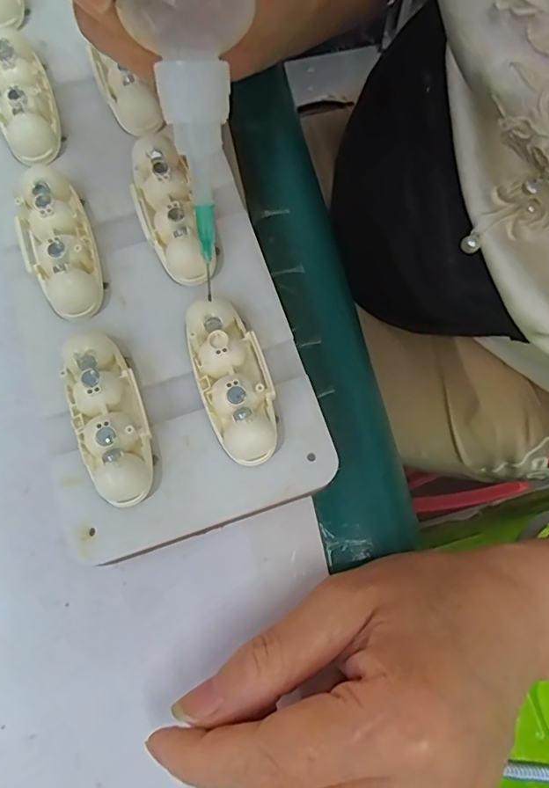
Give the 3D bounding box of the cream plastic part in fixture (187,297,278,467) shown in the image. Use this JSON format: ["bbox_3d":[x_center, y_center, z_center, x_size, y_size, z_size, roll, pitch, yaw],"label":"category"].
[{"bbox_3d":[-0.015,-0.005,0.190,0.025,0.015,0.060,-18,76,-6],"label":"cream plastic part in fixture"}]

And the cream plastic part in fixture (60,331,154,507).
[{"bbox_3d":[-0.059,0.008,0.186,0.024,0.017,0.061,-19,76,-6],"label":"cream plastic part in fixture"}]

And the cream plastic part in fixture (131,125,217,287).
[{"bbox_3d":[-0.041,-0.072,0.207,0.022,0.017,0.061,-17,76,-5],"label":"cream plastic part in fixture"}]

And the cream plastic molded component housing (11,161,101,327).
[{"bbox_3d":[-0.084,-0.058,0.203,0.025,0.015,0.059,-20,76,-6],"label":"cream plastic molded component housing"}]

